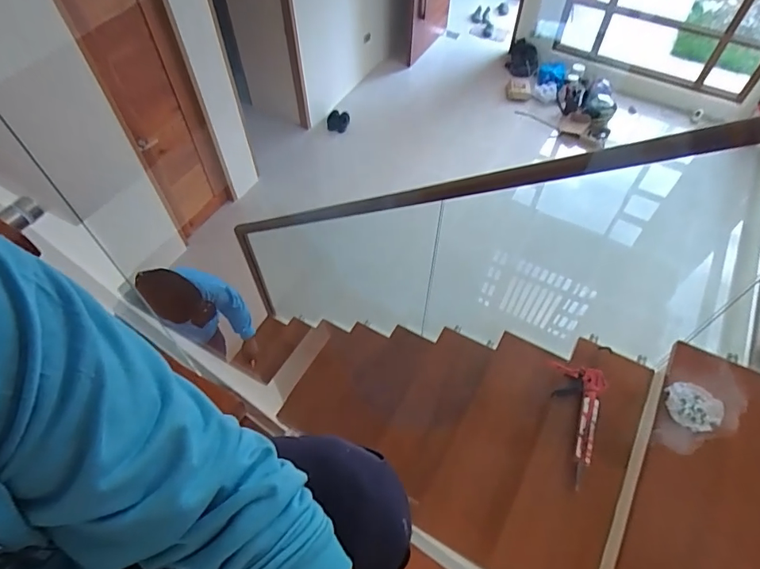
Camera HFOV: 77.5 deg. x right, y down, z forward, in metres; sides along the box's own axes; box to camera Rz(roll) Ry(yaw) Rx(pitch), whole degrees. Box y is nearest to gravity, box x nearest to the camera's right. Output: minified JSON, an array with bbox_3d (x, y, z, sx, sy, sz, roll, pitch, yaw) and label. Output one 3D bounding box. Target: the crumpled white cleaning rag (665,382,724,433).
[{"bbox_3d":[0.931,0.363,1.409,0.128,0.035,0.150,-26,57,-22],"label":"crumpled white cleaning rag"}]

